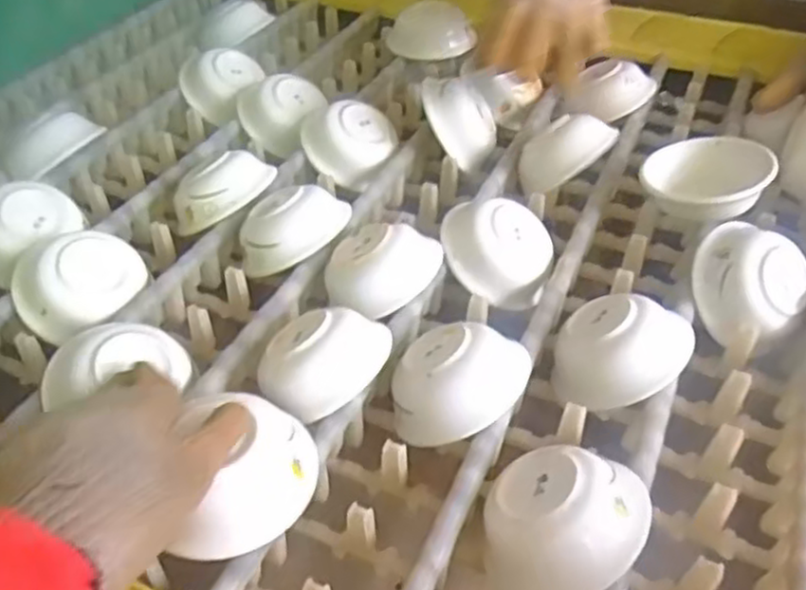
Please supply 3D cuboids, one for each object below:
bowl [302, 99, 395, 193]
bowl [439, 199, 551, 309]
[{"bbox_3d":[-0.062,-0.171,0.814,0.053,0.088,0.102,-27,32,46],"label":"bowl"},{"bbox_3d":[0.086,-0.038,0.669,0.099,0.044,0.099,15,61,-29],"label":"bowl"}]

